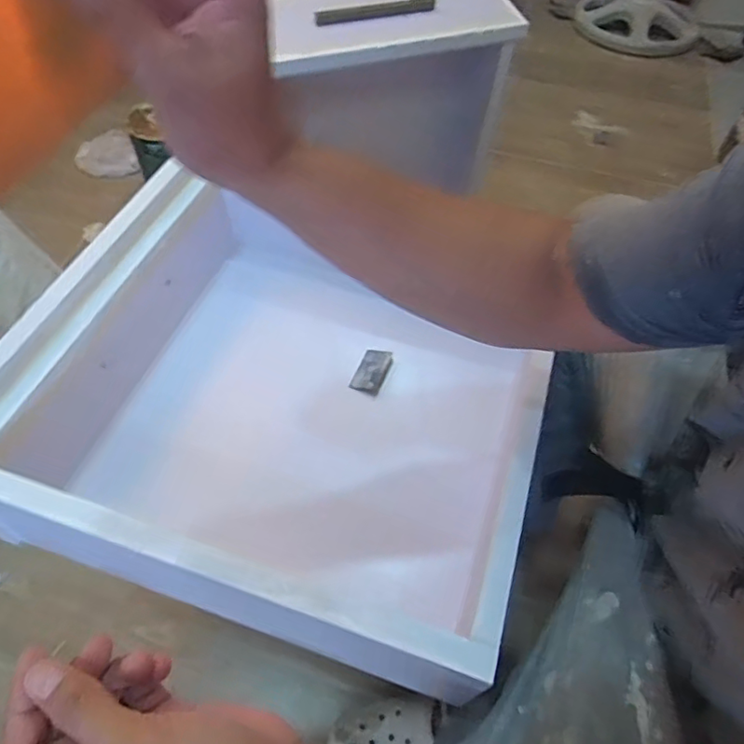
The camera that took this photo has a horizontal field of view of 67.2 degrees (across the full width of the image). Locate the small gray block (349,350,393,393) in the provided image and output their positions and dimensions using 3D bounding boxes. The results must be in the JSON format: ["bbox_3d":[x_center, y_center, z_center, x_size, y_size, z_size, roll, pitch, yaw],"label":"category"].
[{"bbox_3d":[0.000,-0.002,0.660,0.035,0.012,0.060,20,56,12],"label":"small gray block"}]

